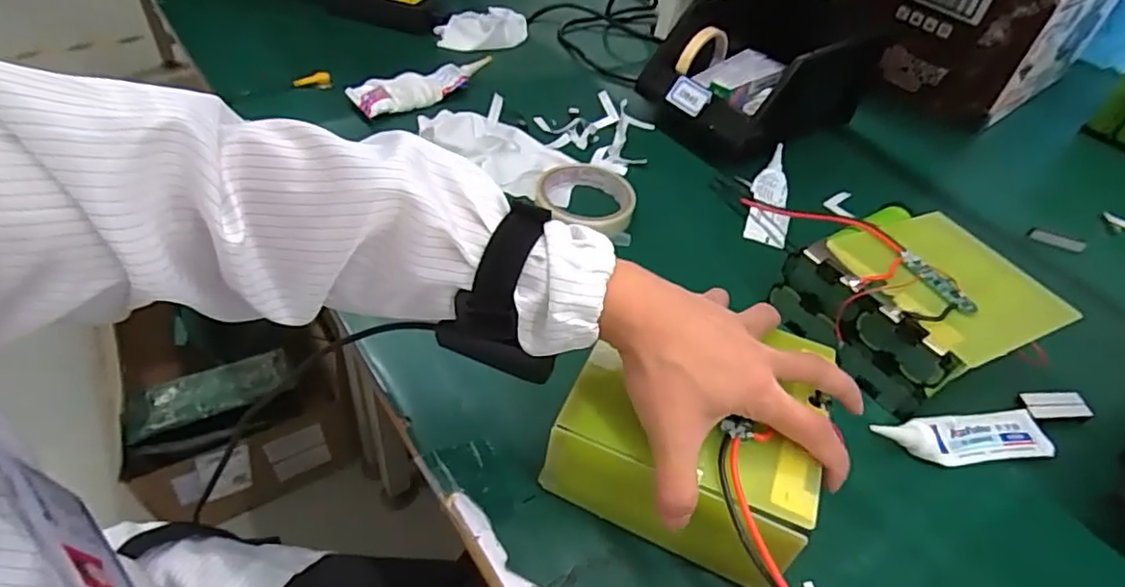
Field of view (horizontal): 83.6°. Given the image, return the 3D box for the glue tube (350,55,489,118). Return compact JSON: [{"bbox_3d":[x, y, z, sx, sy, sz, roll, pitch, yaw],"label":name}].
[{"bbox_3d":[-0.150,-0.227,0.699,0.051,0.032,0.171,38,52,27],"label":"glue tube"}]

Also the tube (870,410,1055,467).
[{"bbox_3d":[0.282,0.099,0.448,0.139,0.024,0.036,-1,45,-8],"label":"tube"}]

